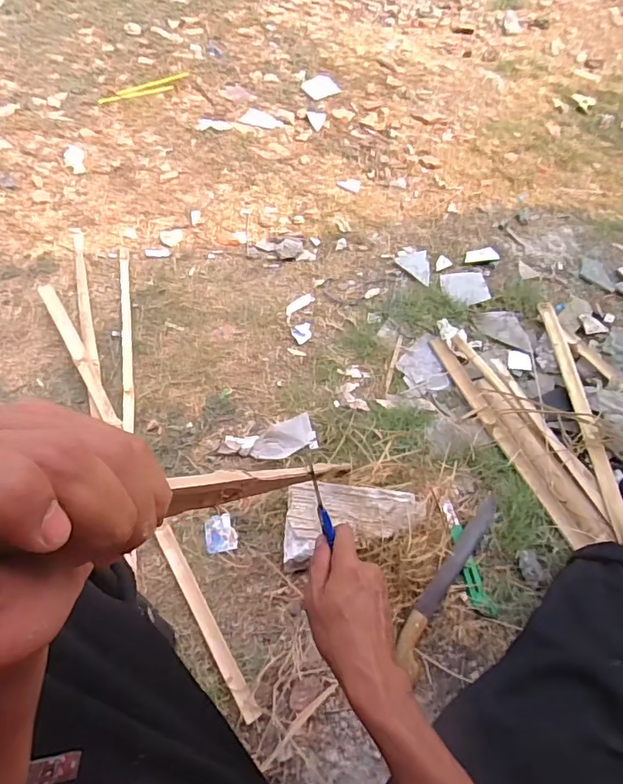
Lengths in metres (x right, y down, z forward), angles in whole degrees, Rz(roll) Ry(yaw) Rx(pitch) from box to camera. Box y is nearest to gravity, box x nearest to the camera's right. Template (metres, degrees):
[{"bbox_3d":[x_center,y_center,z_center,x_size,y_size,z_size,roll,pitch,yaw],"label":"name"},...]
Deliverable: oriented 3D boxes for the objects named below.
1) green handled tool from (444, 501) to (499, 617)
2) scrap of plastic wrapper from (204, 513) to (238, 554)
[{"bbox_3d":[0.248,0.265,0.796,0.033,0.013,0.184,-11,59,-12],"label":"green handled tool"},{"bbox_3d":[-0.149,0.232,0.811,0.049,0.004,0.060,-9,59,-11],"label":"scrap of plastic wrapper"}]

